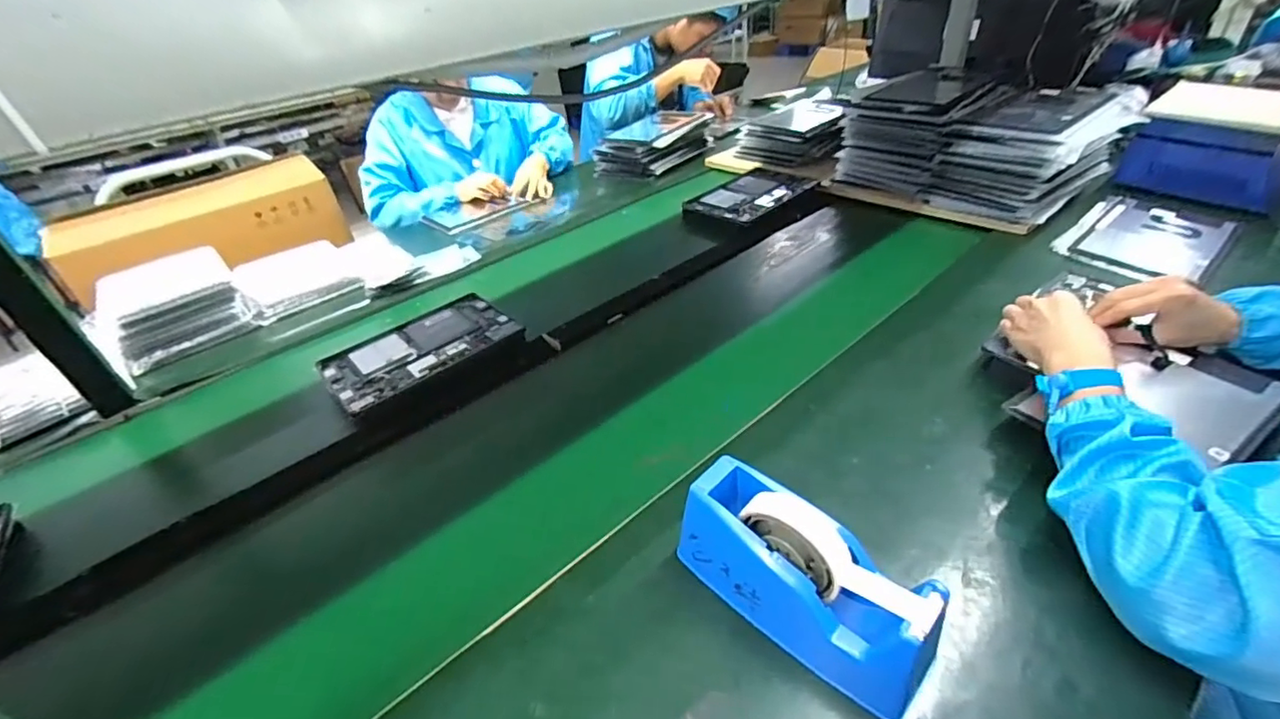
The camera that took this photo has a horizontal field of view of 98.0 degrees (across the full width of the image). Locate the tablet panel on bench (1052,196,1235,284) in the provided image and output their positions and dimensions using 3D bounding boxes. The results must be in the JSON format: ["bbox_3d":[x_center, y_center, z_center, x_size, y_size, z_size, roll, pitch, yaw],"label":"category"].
[{"bbox_3d":[0.818,-0.200,0.902,0.294,0.015,0.183,-31,42,-28],"label":"tablet panel on bench"}]

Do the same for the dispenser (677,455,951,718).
[{"bbox_3d":[0.126,0.169,0.435,0.199,0.102,0.086,26,48,37],"label":"dispenser"}]

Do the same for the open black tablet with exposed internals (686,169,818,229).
[{"bbox_3d":[0.240,-0.348,1.173,0.285,0.013,0.174,-33,43,-30],"label":"open black tablet with exposed internals"}]

